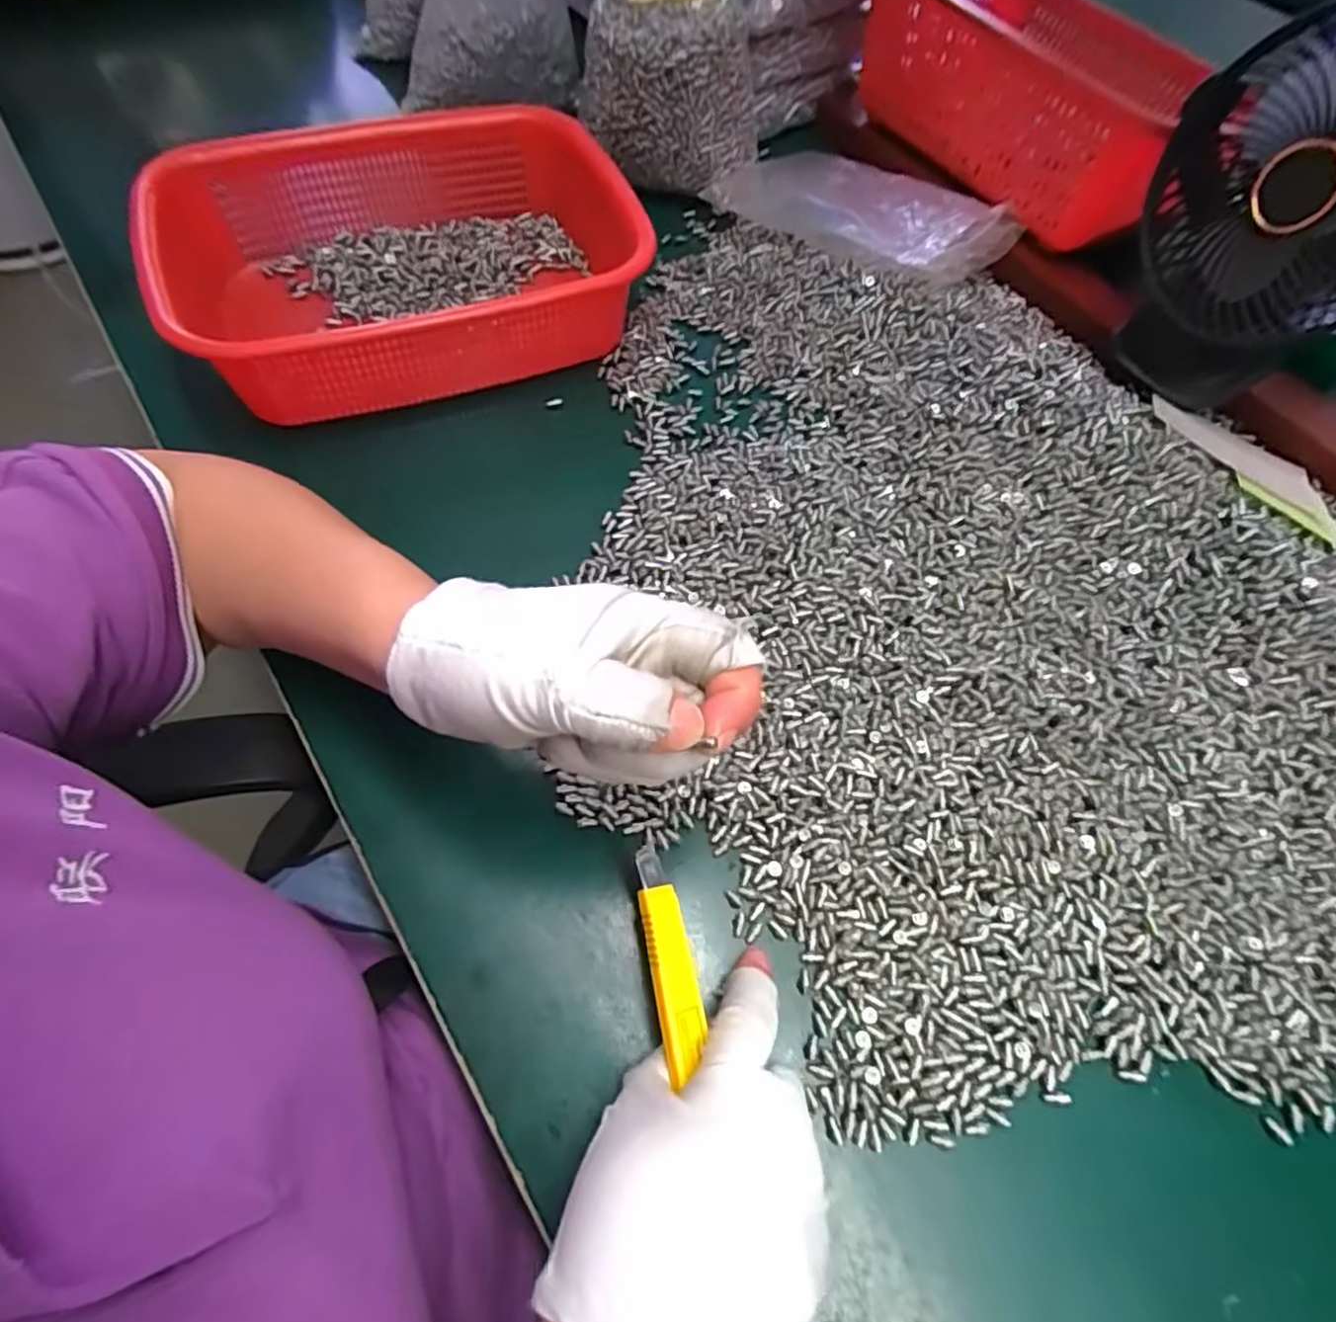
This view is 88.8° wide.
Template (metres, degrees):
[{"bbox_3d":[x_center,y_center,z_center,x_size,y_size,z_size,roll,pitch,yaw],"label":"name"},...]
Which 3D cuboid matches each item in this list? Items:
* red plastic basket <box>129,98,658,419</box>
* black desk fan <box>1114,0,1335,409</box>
[{"bbox_3d":[-0.165,-0.261,0.453,0.280,0.085,0.207,-21,65,-12],"label":"red plastic basket"},{"bbox_3d":[0.348,-0.248,0.383,0.148,0.168,0.085,34,67,15],"label":"black desk fan"}]

